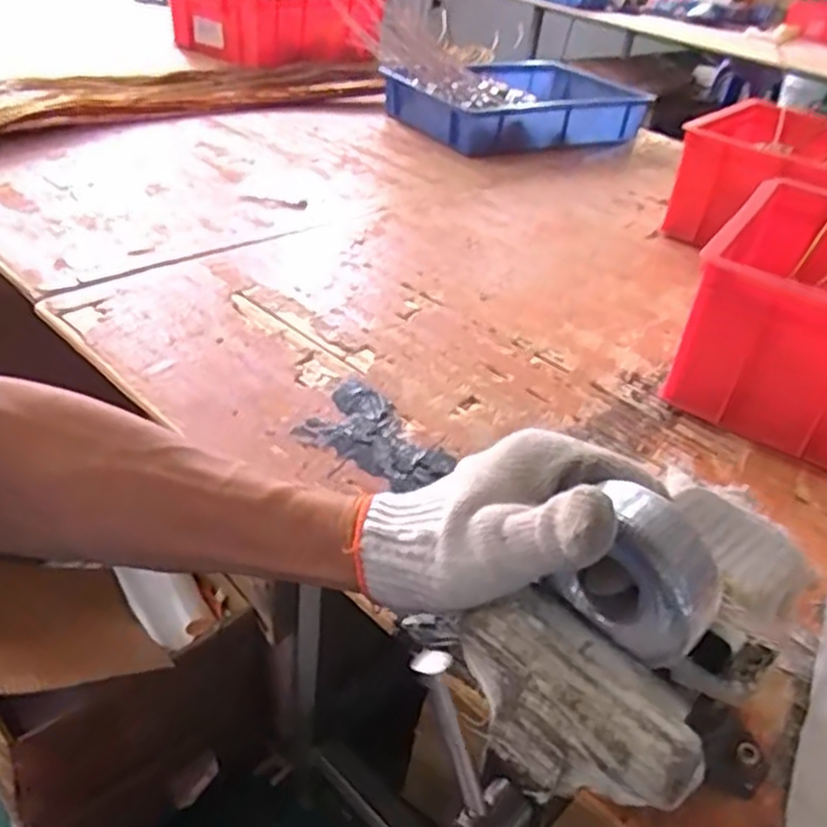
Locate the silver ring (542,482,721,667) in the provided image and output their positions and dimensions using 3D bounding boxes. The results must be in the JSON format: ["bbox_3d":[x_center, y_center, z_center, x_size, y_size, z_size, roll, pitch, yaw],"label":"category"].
[{"bbox_3d":[0.094,0.065,0.310,0.030,0.057,0.056,-26,46,-38],"label":"silver ring"}]

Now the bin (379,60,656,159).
[{"bbox_3d":[0.173,-0.578,1.423,0.380,0.099,0.335,-19,43,-33],"label":"bin"}]

